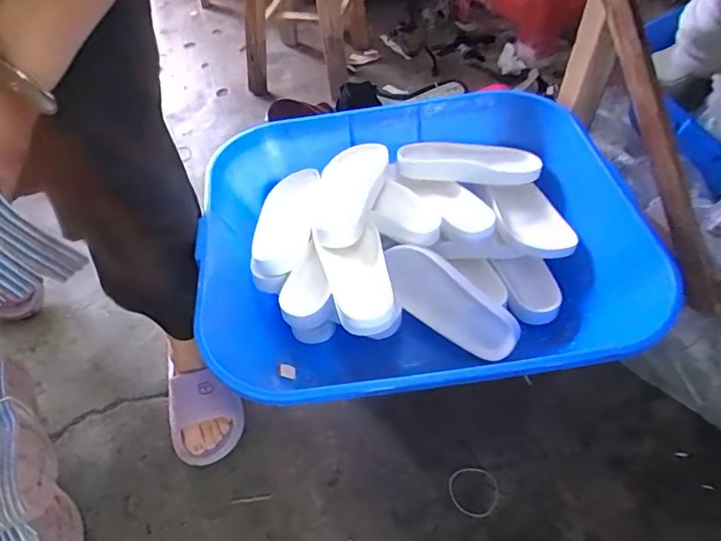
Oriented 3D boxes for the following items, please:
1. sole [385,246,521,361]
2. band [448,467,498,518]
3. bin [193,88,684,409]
[{"bbox_3d":[0.126,0.045,0.730,0.221,0.027,0.089,40,107,17],"label":"sole"},{"bbox_3d":[0.183,0.355,0.802,0.076,0.007,0.076,-1,54,2],"label":"band"},{"bbox_3d":[0.068,-0.049,0.775,0.592,0.166,0.530,-12,54,-5],"label":"bin"}]

